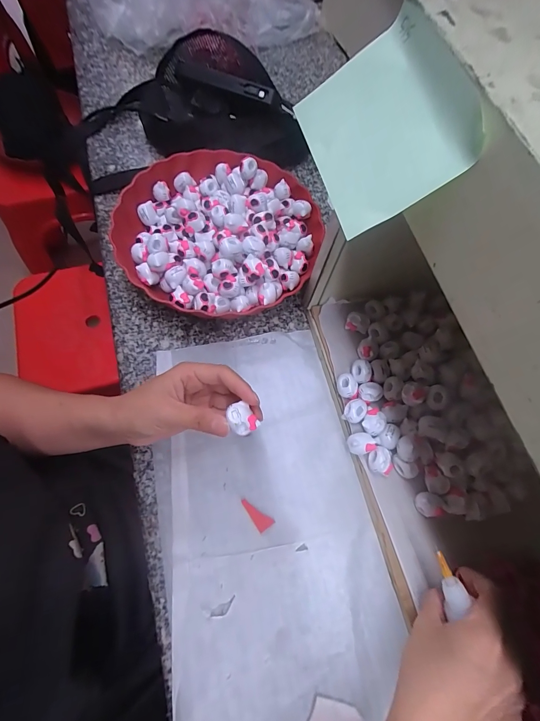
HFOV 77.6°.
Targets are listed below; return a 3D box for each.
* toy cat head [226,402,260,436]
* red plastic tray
[{"bbox_3d":[-0.023,0.045,0.260,0.019,0.010,0.025,-38,75,-13],"label":"toy cat head"},{"bbox_3d":[-0.059,-0.162,0.407,0.242,0.046,0.245,31,67,7],"label":"red plastic tray"}]

